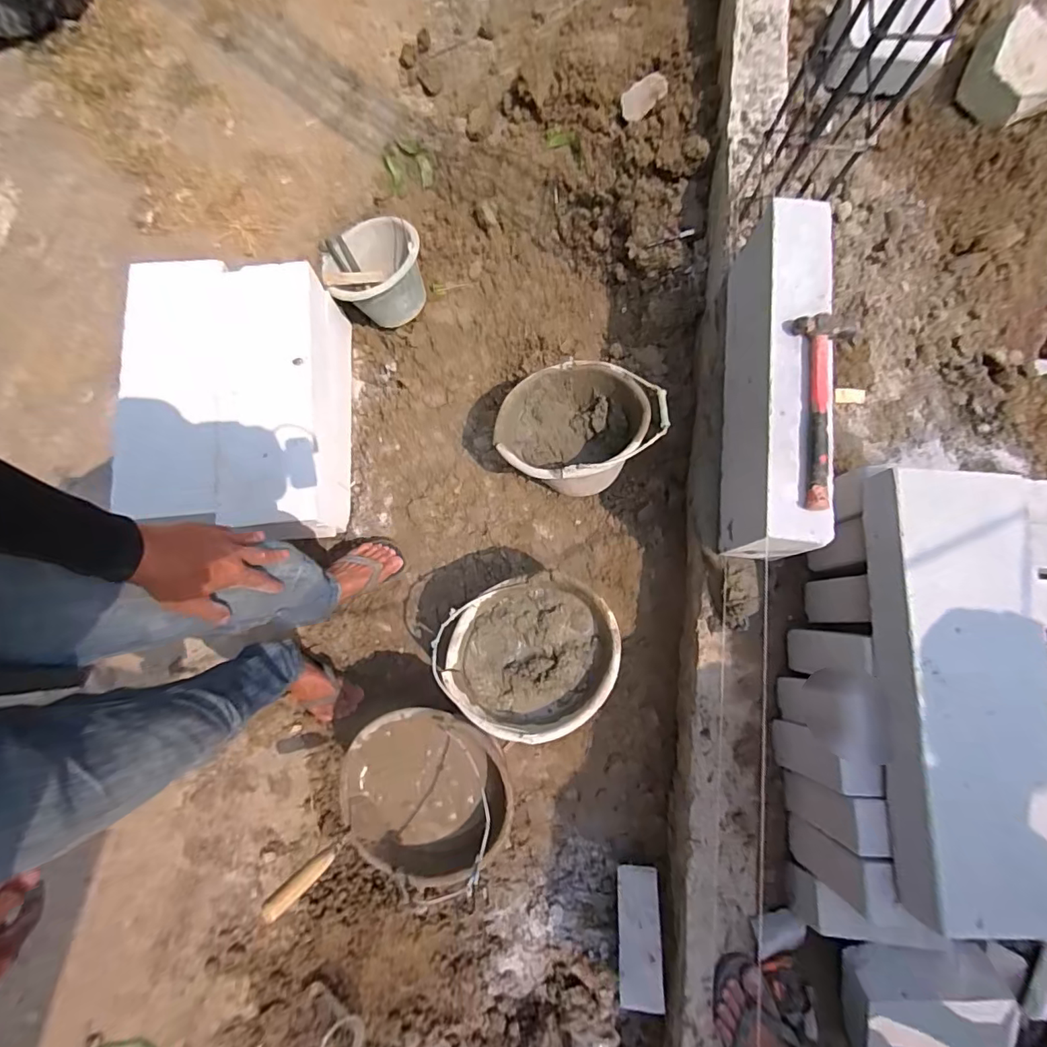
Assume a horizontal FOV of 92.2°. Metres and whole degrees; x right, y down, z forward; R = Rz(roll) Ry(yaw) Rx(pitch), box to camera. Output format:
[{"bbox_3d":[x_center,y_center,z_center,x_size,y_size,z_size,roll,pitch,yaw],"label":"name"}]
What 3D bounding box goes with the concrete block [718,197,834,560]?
[{"bbox_3d":[0.426,-0.238,0.858,0.099,0.204,0.589,6,79,0],"label":"concrete block"}]

